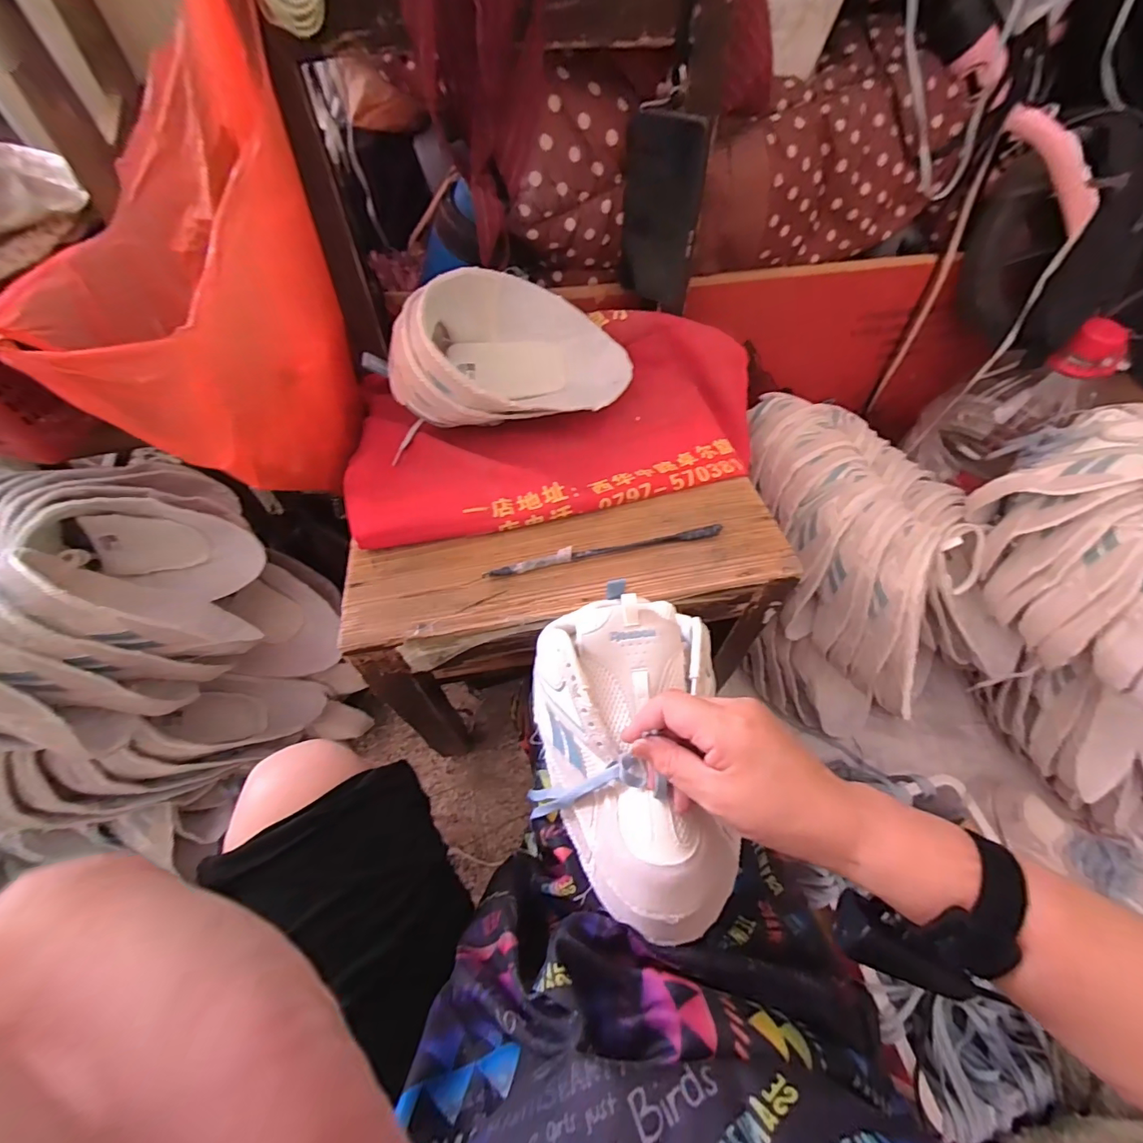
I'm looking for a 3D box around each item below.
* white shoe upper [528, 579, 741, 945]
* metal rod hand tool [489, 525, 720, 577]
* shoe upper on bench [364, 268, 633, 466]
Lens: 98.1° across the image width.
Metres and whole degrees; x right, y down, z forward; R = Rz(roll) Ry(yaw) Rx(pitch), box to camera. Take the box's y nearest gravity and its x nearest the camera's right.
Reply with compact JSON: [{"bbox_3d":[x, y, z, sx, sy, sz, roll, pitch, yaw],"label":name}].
[{"bbox_3d":[0.043,0.135,0.380,0.143,0.105,0.236,-2,59,-2],"label":"white shoe upper"},{"bbox_3d":[0.033,-0.021,0.471,0.228,0.009,0.013,-11,60,-7],"label":"metal rod hand tool"},{"bbox_3d":[-0.063,-0.222,0.519,0.267,0.109,0.143,-18,61,-11],"label":"shoe upper on bench"}]

